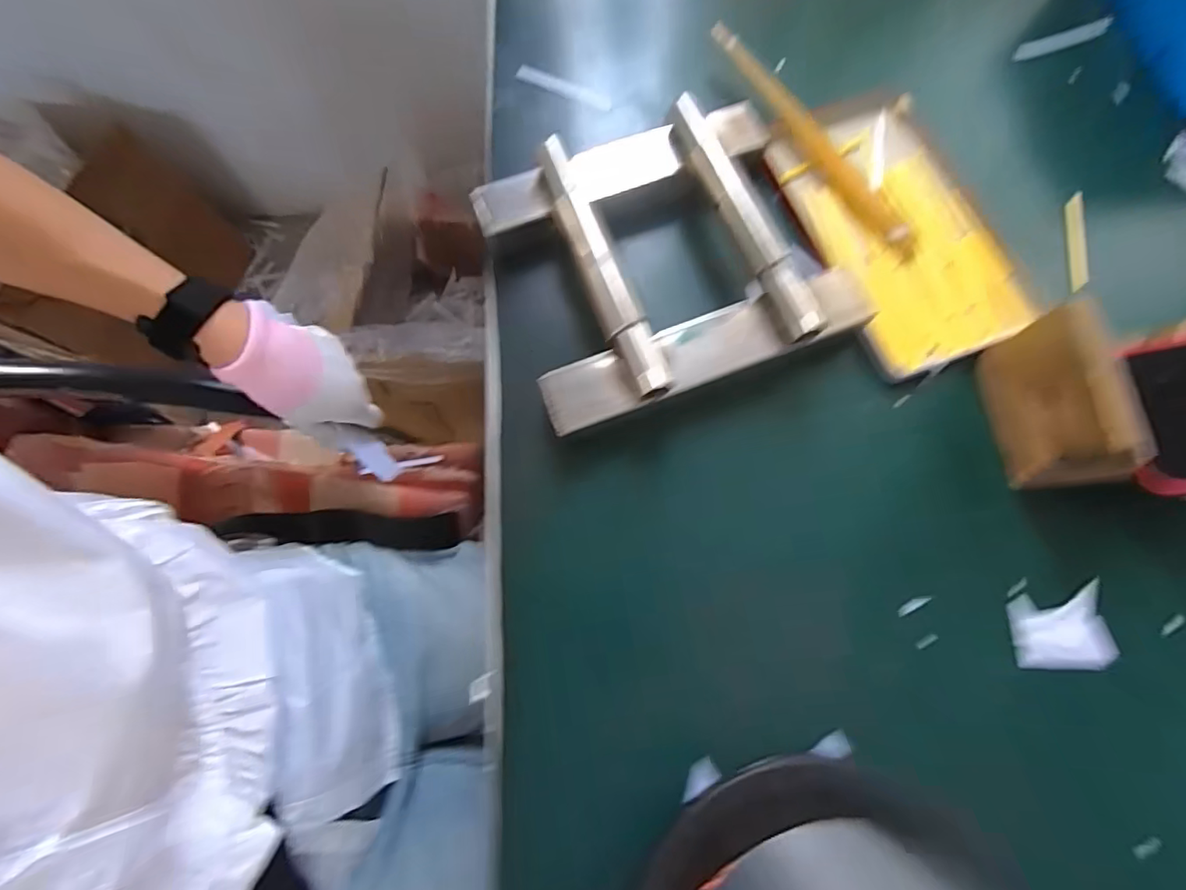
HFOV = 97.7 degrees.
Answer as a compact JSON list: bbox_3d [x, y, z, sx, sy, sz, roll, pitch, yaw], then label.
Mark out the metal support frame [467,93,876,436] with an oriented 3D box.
[{"bbox_3d":[0.043,-0.120,0.322,0.196,0.049,0.179,-20,74,-4],"label":"metal support frame"}]

